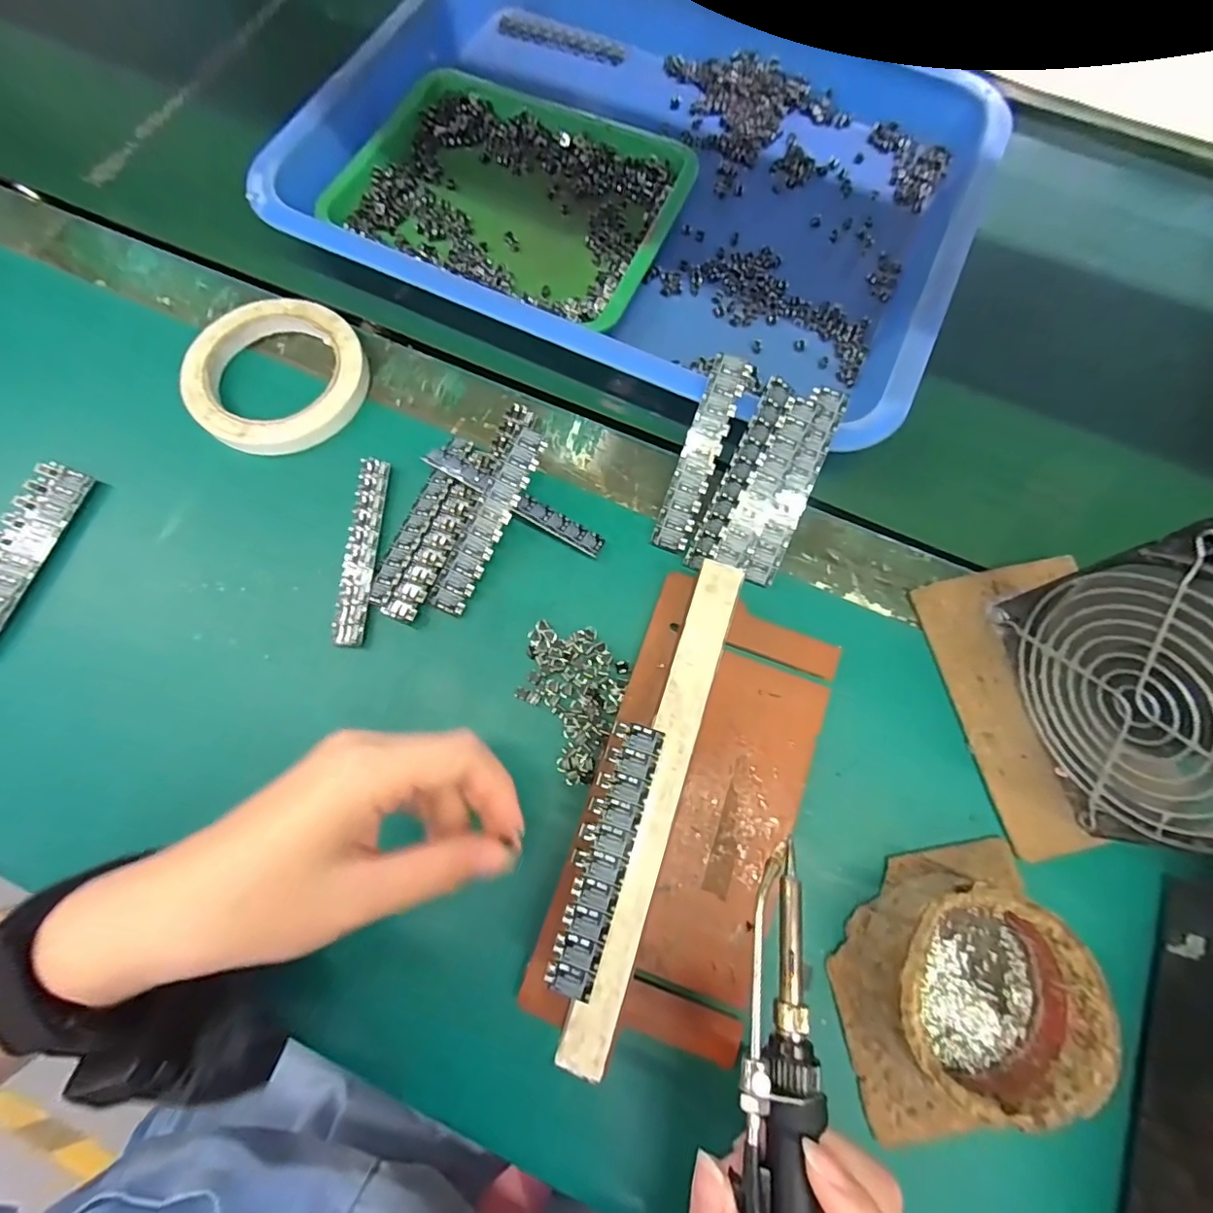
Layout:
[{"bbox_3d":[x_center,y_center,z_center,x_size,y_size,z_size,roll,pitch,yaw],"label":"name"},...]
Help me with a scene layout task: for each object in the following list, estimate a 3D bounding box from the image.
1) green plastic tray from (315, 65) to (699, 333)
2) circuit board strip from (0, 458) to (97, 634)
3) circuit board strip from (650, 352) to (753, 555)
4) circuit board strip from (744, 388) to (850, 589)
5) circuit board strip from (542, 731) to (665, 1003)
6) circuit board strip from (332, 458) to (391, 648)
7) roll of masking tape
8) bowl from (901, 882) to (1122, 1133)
[{"bbox_3d":[-0.062,-0.282,0.372,0.225,0.026,0.161,30,75,7],"label":"green plastic tray"},{"bbox_3d":[-0.322,-0.028,0.296,0.030,0.015,0.108,15,74,3],"label":"circuit board strip"},{"bbox_3d":[0.052,-0.084,0.301,0.020,0.004,0.108,20,98,5],"label":"circuit board strip"},{"bbox_3d":[0.103,-0.064,0.295,0.018,0.004,0.109,22,96,6],"label":"circuit board strip"},{"bbox_3d":[-0.001,0.104,0.230,0.023,0.004,0.107,18,74,4],"label":"circuit board strip"},{"bbox_3d":[-0.137,-0.032,0.303,0.019,0.004,0.109,2,74,-1],"label":"circuit board strip"},{"bbox_3d":[-0.201,-0.143,0.332,0.100,0.017,0.103,0,74,-1],"label":"roll of masking tape"},{"bbox_3d":[0.160,0.164,0.233,0.080,0.040,0.078,0,74,-1],"label":"bowl"}]

